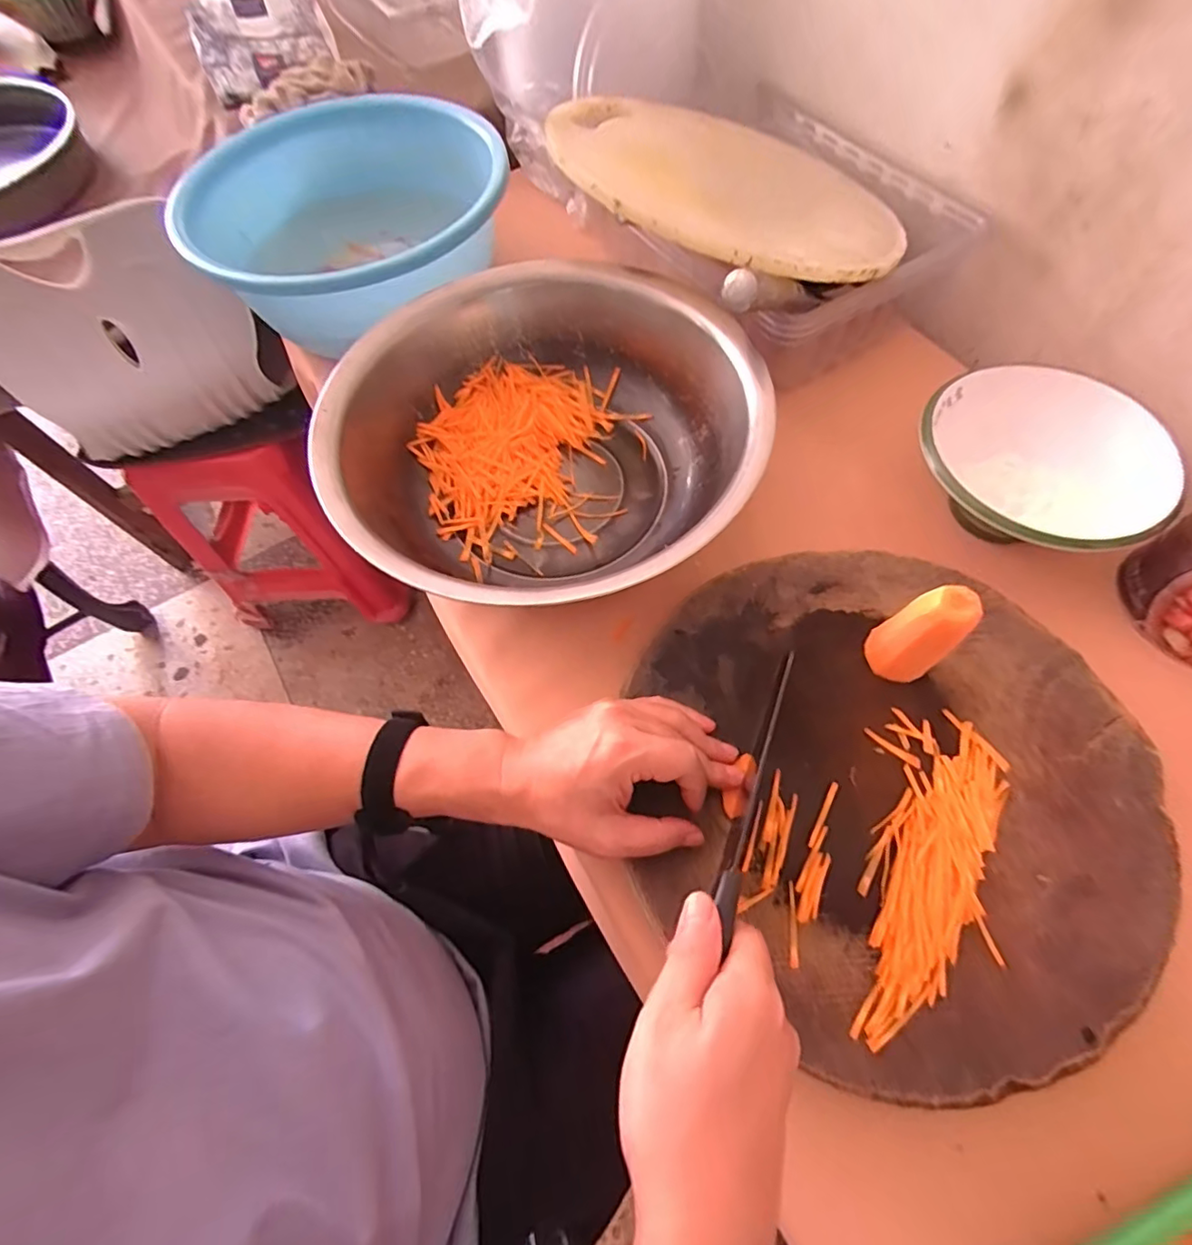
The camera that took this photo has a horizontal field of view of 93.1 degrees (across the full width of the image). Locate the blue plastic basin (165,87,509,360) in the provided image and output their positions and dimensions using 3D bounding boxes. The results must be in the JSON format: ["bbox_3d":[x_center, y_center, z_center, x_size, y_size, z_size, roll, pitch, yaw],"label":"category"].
[{"bbox_3d":[-0.273,-0.434,0.642,0.348,0.132,0.335,-1,64,2],"label":"blue plastic basin"}]

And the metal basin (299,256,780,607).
[{"bbox_3d":[-0.044,-0.158,0.513,0.357,0.110,0.360,-1,64,2],"label":"metal basin"}]

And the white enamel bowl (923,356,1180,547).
[{"bbox_3d":[0.372,-0.134,0.479,0.147,0.073,0.179,-38,68,-15],"label":"white enamel bowl"}]

